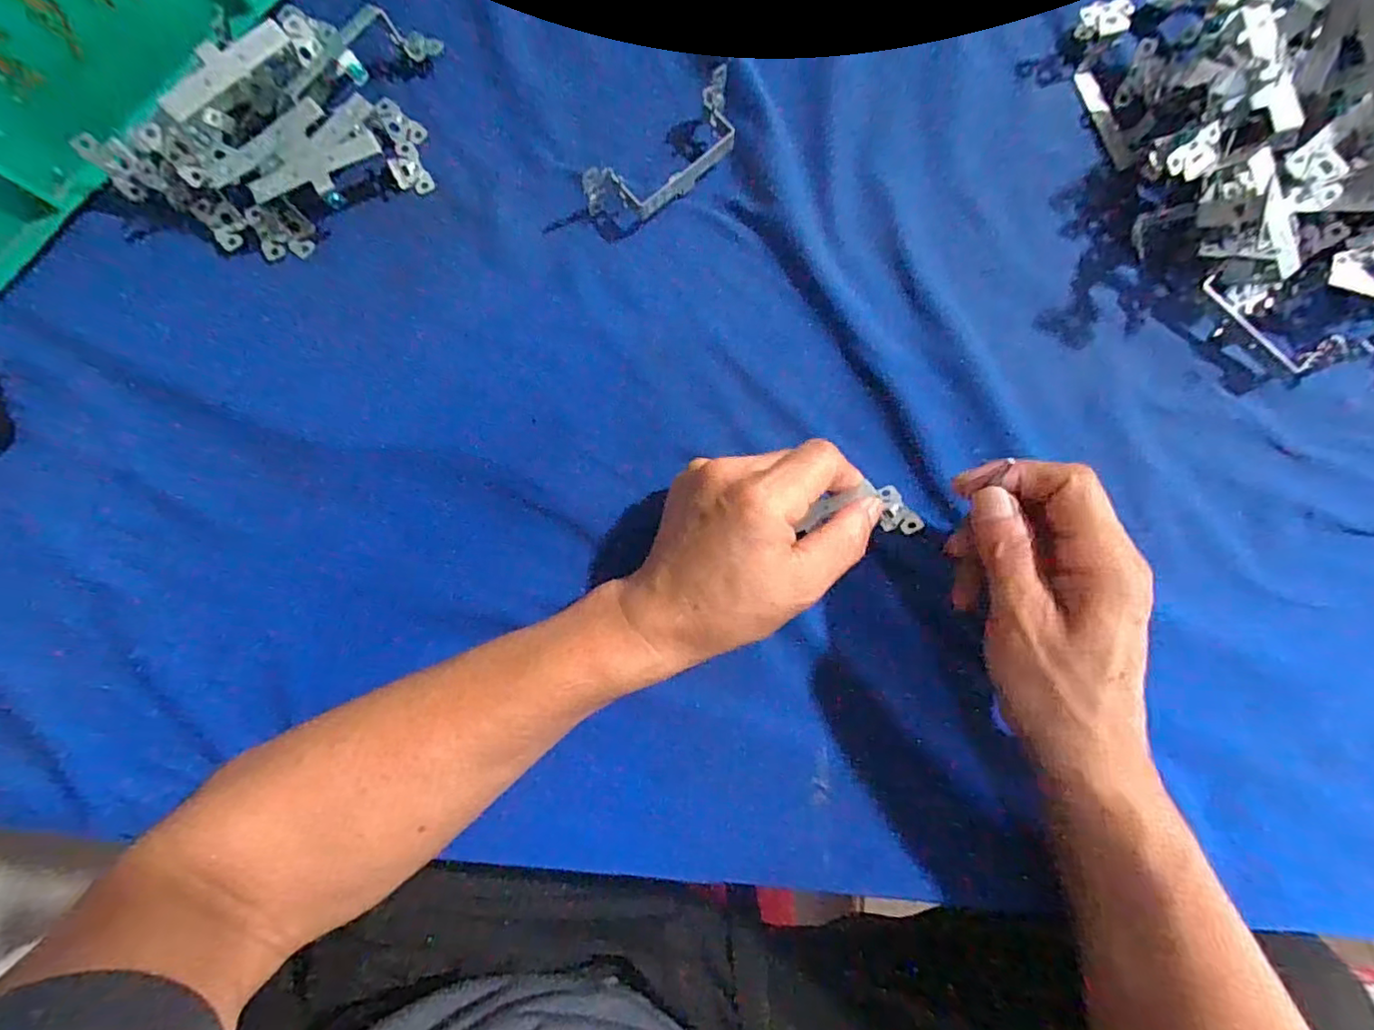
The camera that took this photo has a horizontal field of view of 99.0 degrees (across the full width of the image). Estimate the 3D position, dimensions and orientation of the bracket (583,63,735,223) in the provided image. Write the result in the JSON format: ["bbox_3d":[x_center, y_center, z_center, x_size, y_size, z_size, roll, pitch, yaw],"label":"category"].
[{"bbox_3d":[-0.010,-0.206,0.340,0.110,0.019,0.041,-40,87,-5],"label":"bracket"}]

